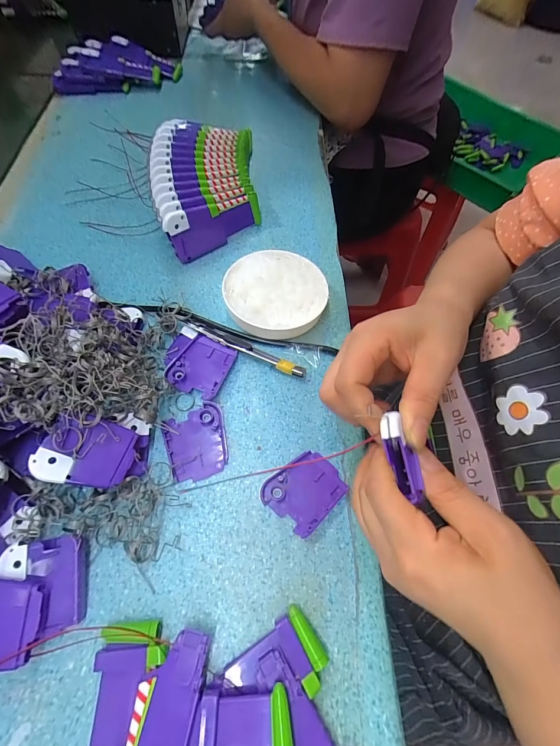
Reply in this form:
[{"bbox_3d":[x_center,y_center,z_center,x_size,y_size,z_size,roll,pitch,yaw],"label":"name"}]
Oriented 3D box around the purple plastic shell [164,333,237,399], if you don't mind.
[{"bbox_3d":[-0.081,-0.009,0.319,0.064,0.011,0.057,20,62,7],"label":"purple plastic shell"}]

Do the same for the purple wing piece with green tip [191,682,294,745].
[{"bbox_3d":[-0.023,0.216,0.195,0.060,0.008,0.043,-2,62,-5],"label":"purple wing piece with green tip"}]

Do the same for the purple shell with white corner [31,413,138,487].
[{"bbox_3d":[-0.144,0.058,0.245,0.061,0.006,0.049,16,73,-23],"label":"purple shell with white corner"}]

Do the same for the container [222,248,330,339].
[{"bbox_3d":[-0.005,-0.084,0.350,0.104,0.027,0.098,2,62,-3],"label":"container"}]

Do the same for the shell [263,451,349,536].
[{"bbox_3d":[0.021,0.097,0.274,0.059,0.007,0.051,-40,72,-22],"label":"shell"}]

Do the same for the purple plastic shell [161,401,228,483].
[{"bbox_3d":[-0.073,0.060,0.288,0.050,0.006,0.061,-16,64,-12],"label":"purple plastic shell"}]

